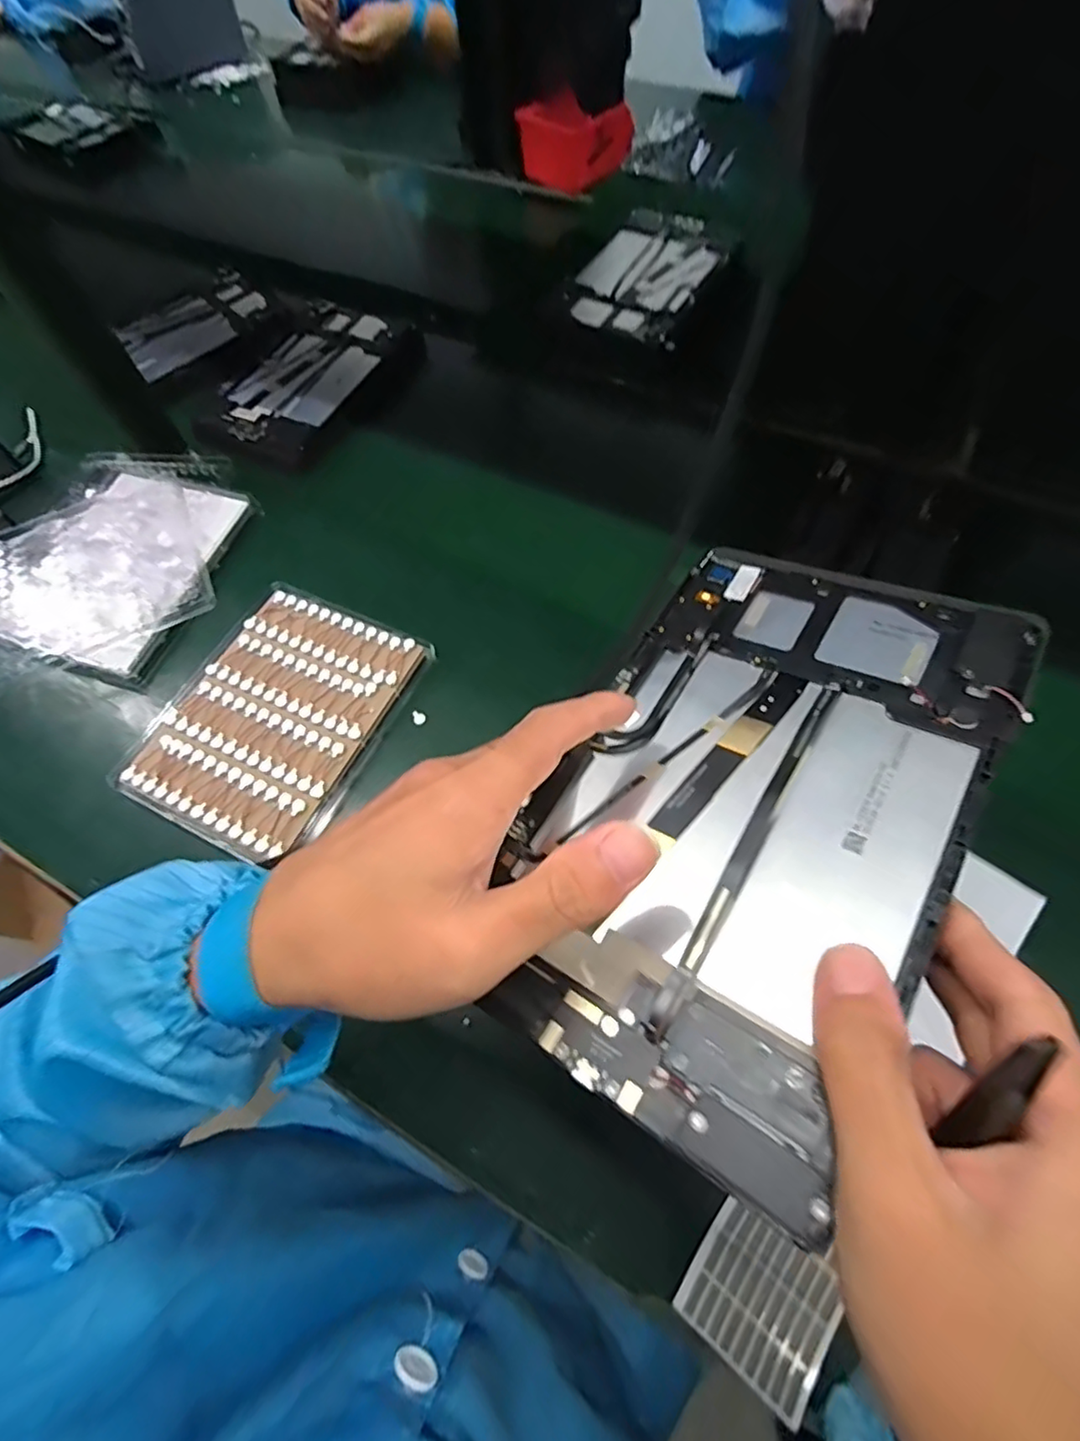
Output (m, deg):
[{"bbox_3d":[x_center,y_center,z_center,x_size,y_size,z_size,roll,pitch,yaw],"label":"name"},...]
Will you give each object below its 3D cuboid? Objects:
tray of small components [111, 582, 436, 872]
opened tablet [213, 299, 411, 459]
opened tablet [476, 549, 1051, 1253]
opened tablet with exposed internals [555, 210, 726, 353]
[{"bbox_3d":[-0.204,-0.003,0.490,0.170,0.026,0.208,25,68,15],"label":"tray of small components"},{"bbox_3d":[-0.261,-0.390,0.685,0.138,0.008,0.237,23,67,14],"label":"opened tablet"},{"bbox_3d":[0.082,0.026,0.242,0.146,0.014,0.240,23,64,30],"label":"opened tablet"},{"bbox_3d":[0.122,-0.522,0.708,0.153,0.023,0.231,24,68,14],"label":"opened tablet with exposed internals"}]

